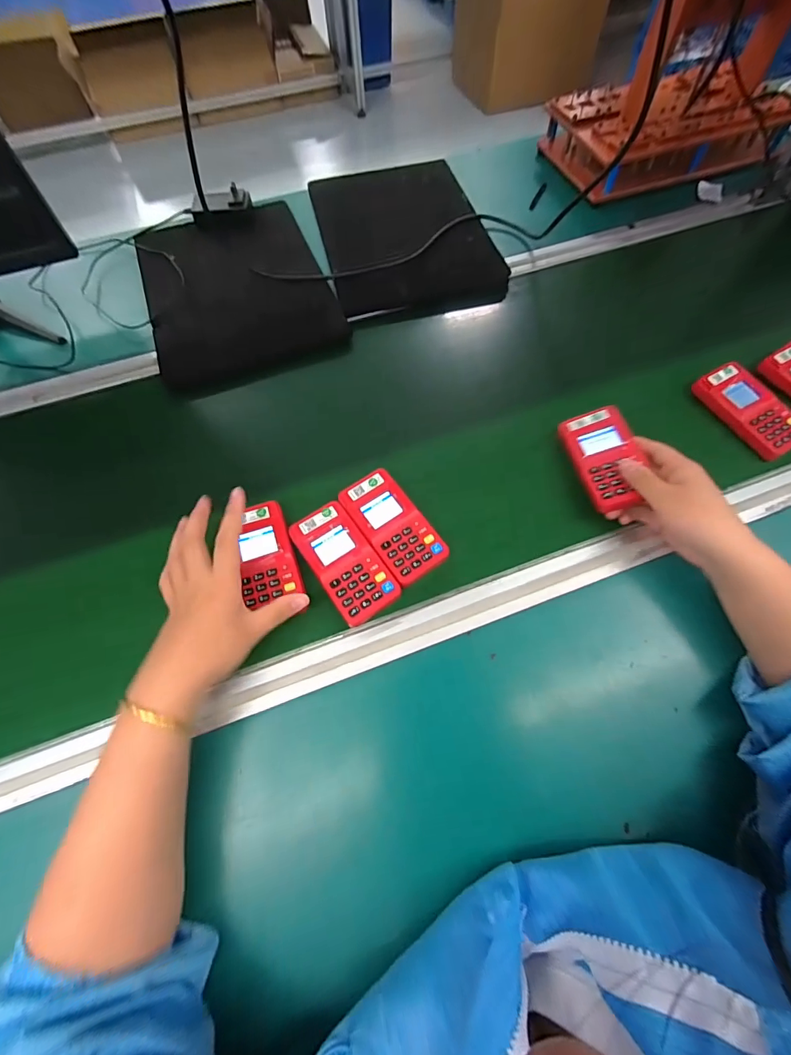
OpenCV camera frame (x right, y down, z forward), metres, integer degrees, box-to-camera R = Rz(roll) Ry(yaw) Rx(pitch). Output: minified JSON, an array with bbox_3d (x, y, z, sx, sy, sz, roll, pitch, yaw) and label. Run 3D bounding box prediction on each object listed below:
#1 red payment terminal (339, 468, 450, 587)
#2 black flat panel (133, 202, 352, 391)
[{"bbox_3d":[-0.003,-0.005,0.434,0.059,0.015,0.120,-31,66,-18],"label":"red payment terminal"},{"bbox_3d":[-0.223,-0.340,0.595,0.241,0.029,0.334,-18,63,-11],"label":"black flat panel"}]

